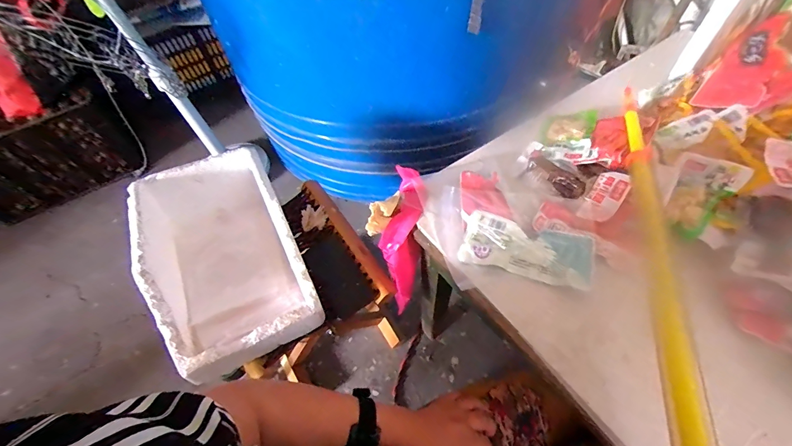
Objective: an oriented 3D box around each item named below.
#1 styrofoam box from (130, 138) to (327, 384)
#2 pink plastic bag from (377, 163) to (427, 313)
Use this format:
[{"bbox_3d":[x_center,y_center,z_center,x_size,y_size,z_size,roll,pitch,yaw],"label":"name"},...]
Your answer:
[{"bbox_3d":[-0.290,0.047,0.602,0.211,0.168,0.342,-25,57,-12],"label":"styrofoam box"},{"bbox_3d":[0.019,0.039,0.610,0.059,0.224,0.150,6,56,9],"label":"pink plastic bag"}]

